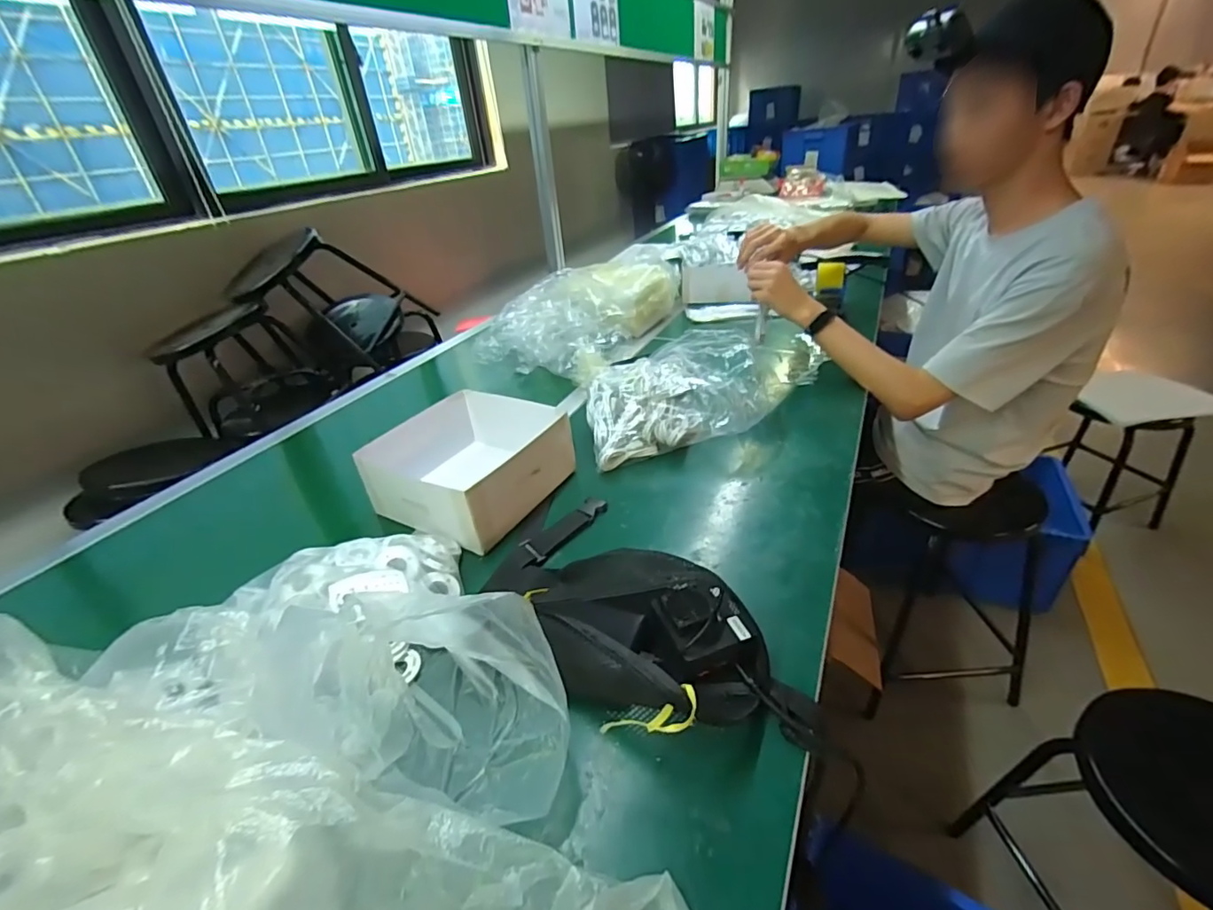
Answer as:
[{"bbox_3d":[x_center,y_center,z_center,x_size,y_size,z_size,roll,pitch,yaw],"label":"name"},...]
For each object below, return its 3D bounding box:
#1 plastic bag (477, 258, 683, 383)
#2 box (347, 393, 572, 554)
[{"bbox_3d":[-0.046,-0.335,1.176,0.287,0.138,0.488,9,35,22],"label":"plastic bag"},{"bbox_3d":[-0.186,0.007,0.713,0.217,0.085,0.225,15,38,29],"label":"box"}]

